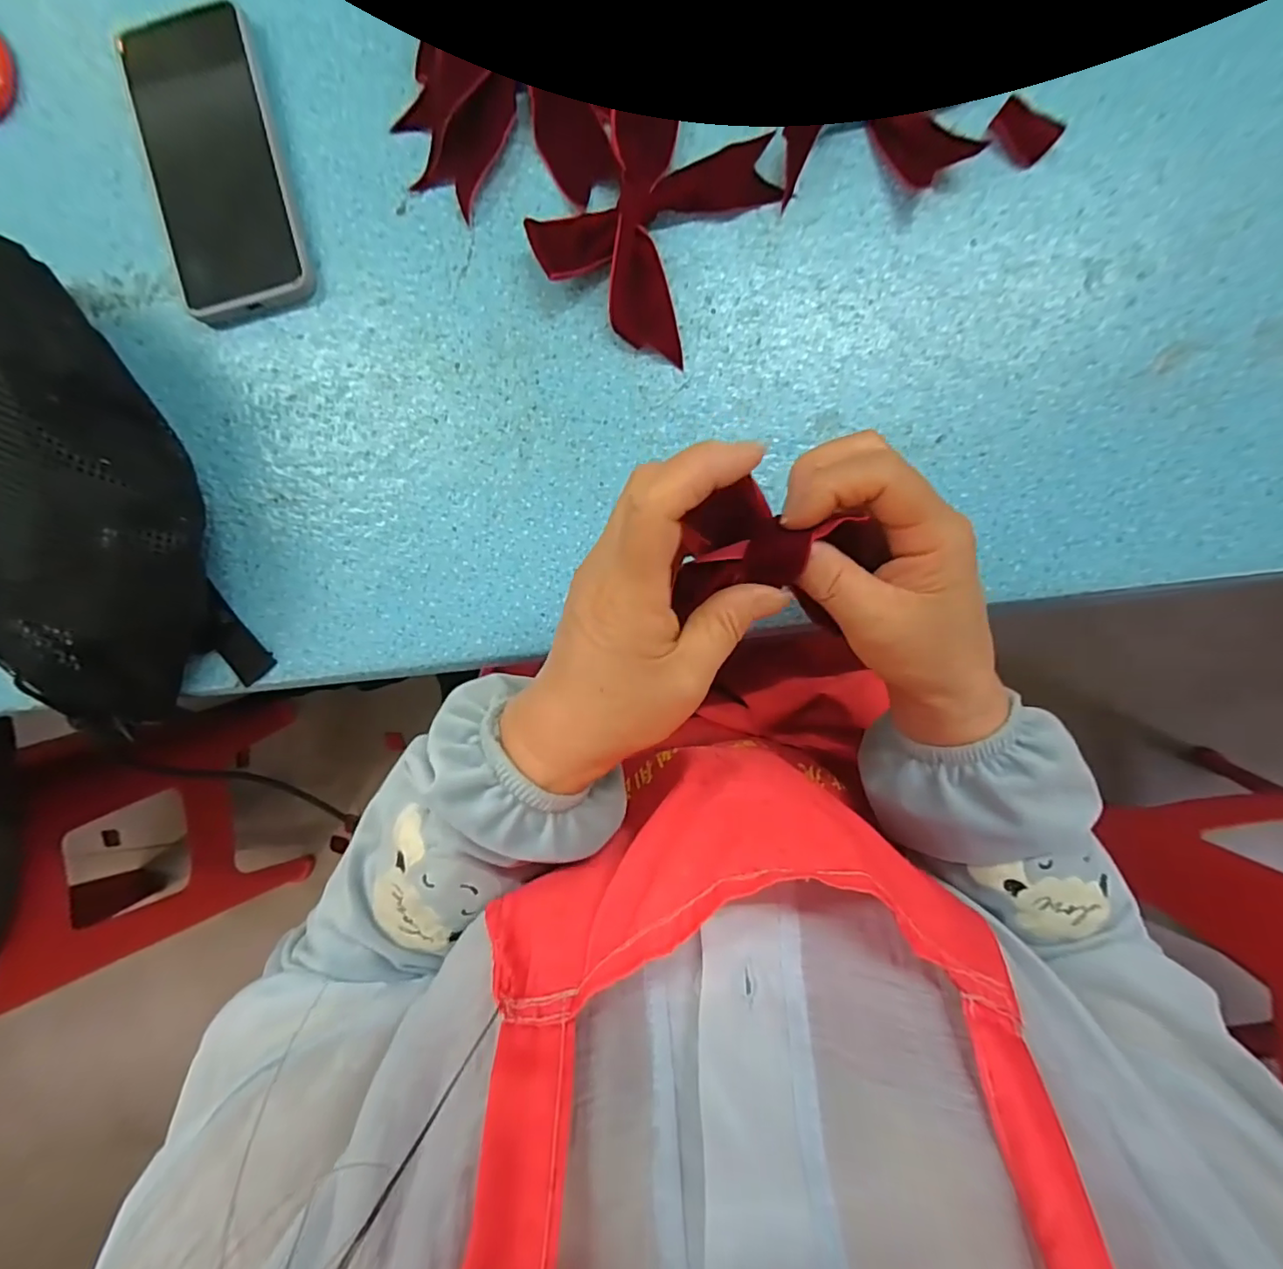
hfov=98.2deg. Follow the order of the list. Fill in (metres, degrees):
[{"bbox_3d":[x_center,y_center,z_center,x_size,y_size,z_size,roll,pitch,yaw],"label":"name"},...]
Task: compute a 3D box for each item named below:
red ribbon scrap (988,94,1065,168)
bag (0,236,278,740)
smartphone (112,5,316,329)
[{"bbox_3d":[0.207,-0.273,0.300,0.034,0.004,0.027,43,94,1],"label":"red ribbon scrap"},{"bbox_3d":[-0.310,-0.085,0.301,0.119,0.093,0.260,-23,91,4],"label":"bag"},{"bbox_3d":[-0.245,-0.267,0.321,0.076,0.017,0.158,-12,92,4],"label":"smartphone"}]

